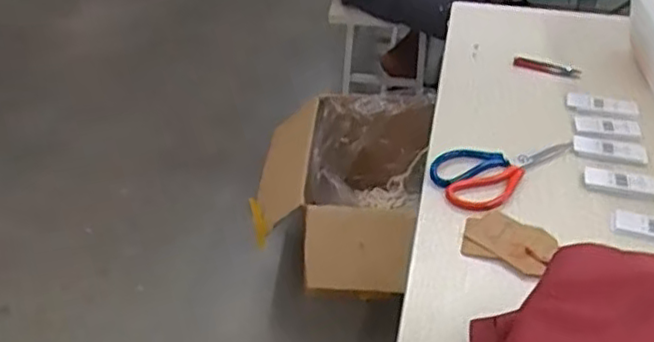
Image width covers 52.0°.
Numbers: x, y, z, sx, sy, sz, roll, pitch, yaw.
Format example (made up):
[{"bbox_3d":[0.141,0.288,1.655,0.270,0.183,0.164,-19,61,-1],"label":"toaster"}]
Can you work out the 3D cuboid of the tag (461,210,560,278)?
[{"bbox_3d":[0.201,0.078,0.742,0.096,0.011,0.069,16,53,22],"label":"tag"}]

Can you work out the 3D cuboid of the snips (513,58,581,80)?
[{"bbox_3d":[0.324,-0.153,0.990,0.096,0.007,0.027,19,45,22],"label":"snips"}]

